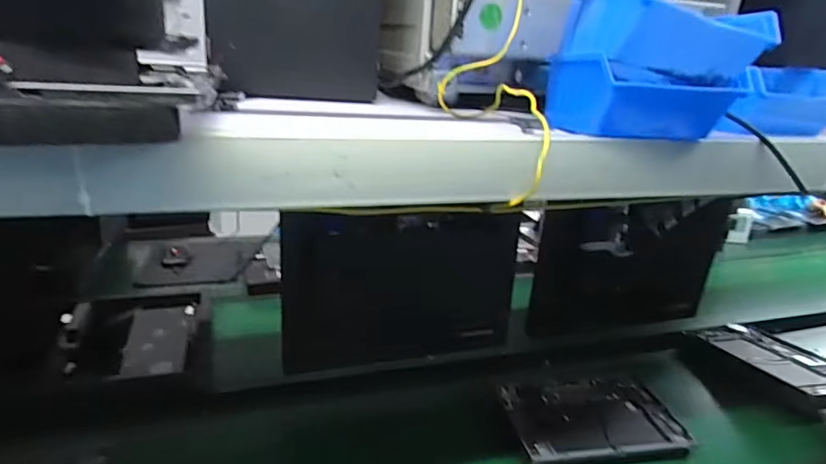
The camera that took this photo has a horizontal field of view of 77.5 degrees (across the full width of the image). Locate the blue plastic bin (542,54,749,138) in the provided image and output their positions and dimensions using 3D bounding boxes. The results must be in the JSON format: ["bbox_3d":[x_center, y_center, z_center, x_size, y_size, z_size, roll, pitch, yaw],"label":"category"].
[{"bbox_3d":[0.190,-0.115,0.446,0.112,0.059,0.120,2,21,-11],"label":"blue plastic bin"}]

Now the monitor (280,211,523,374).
[{"bbox_3d":[-0.010,0.079,0.766,0.359,0.253,0.035,-1,21,-17],"label":"monitor"}]

